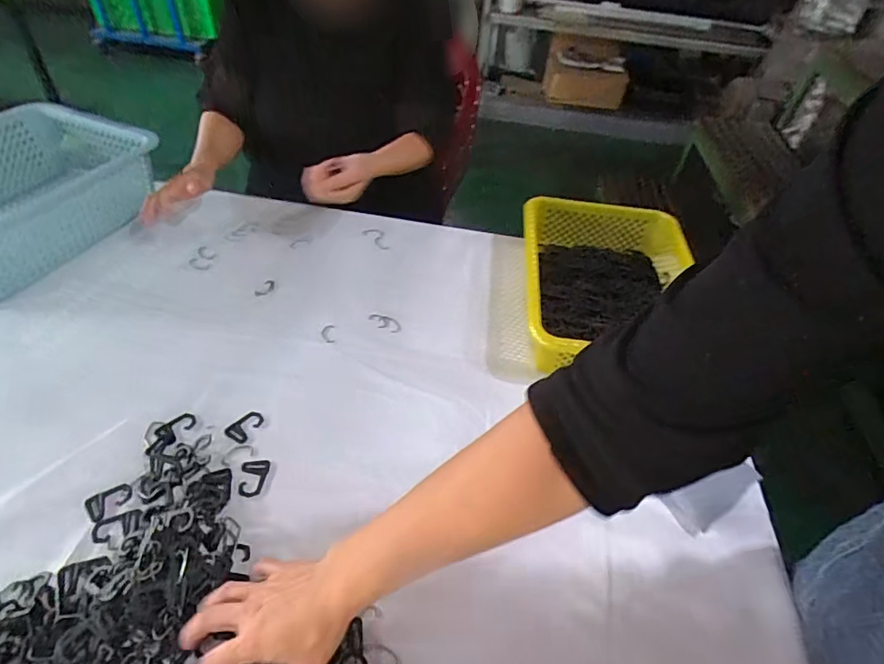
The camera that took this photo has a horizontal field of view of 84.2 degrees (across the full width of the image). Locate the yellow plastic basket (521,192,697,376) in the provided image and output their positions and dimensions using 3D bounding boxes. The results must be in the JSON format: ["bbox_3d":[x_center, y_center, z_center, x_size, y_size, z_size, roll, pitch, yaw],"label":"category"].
[{"bbox_3d":[0.249,-0.068,0.756,0.252,0.092,0.348,8,45,2],"label":"yellow plastic basket"}]

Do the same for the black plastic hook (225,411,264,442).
[{"bbox_3d":[-0.235,0.113,0.587,0.026,0.006,0.044,31,51,23],"label":"black plastic hook"}]

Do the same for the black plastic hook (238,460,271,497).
[{"bbox_3d":[-0.208,0.162,0.542,0.028,0.005,0.043,-3,46,-9],"label":"black plastic hook"}]

